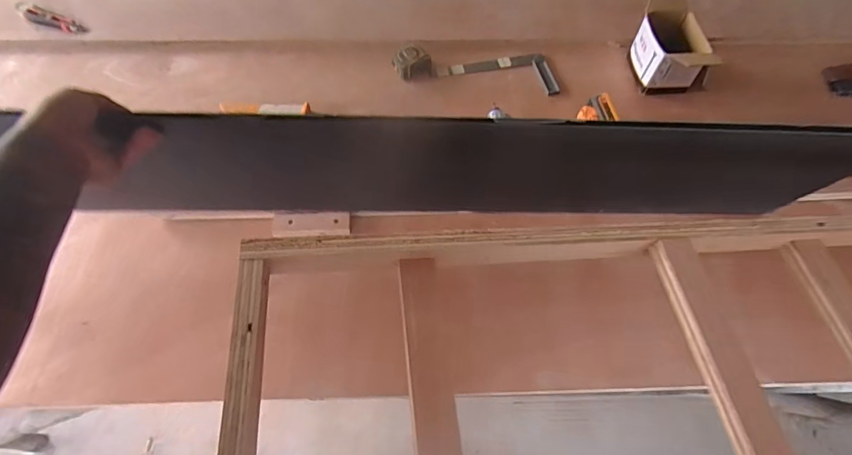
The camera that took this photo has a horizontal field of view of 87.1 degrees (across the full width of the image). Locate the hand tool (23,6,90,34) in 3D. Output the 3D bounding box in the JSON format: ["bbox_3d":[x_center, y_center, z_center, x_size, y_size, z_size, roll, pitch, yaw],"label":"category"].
[{"bbox_3d":[-0.807,-0.446,0.973,0.154,0.021,0.035,20,62,11],"label":"hand tool"}]

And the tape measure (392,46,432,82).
[{"bbox_3d":[-0.027,-0.340,0.928,0.089,0.038,0.069,-17,62,-10],"label":"tape measure"}]

